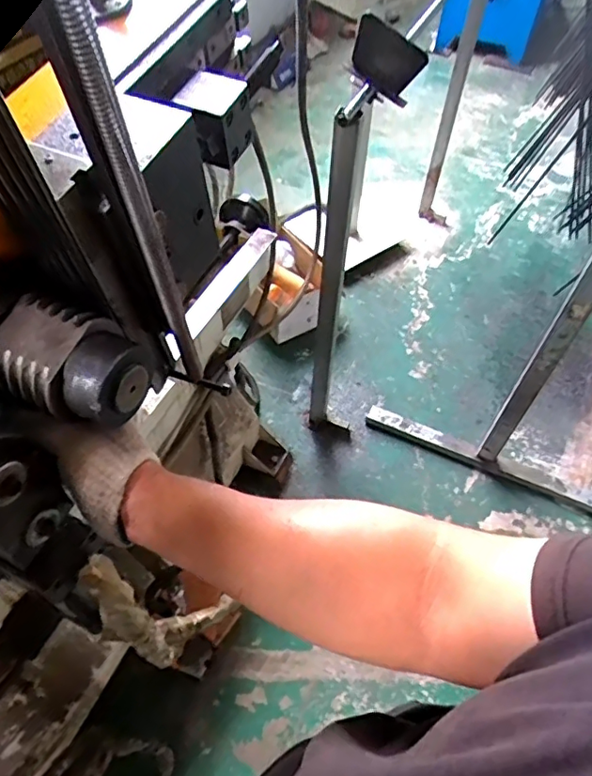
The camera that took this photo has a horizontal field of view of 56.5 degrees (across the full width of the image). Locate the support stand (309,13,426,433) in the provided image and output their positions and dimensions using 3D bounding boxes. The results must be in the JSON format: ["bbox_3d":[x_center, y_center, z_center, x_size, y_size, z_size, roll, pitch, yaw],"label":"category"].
[{"bbox_3d":[0.131,-0.236,1.453,0.152,1.174,0.248,8,53,3],"label":"support stand"}]

